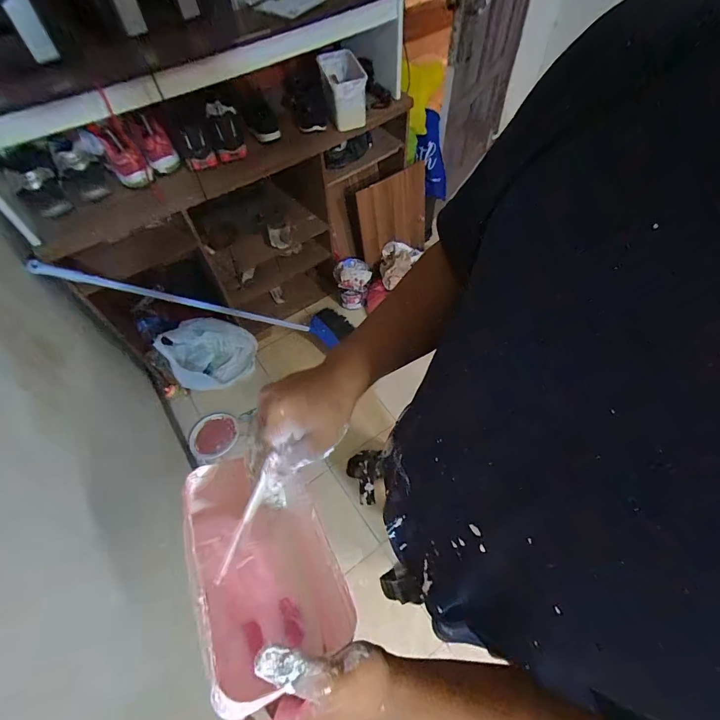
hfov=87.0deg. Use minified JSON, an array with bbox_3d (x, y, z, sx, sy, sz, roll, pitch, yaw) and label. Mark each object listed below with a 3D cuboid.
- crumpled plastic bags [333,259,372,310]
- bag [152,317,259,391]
[{"bbox_3d":[-0.030,-0.314,1.591,0.144,0.153,0.153,-16,58,-10],"label":"crumpled plastic bags"},{"bbox_3d":[-0.564,-0.039,1.436,0.309,0.177,0.253,-4,57,-3],"label":"bag"}]

